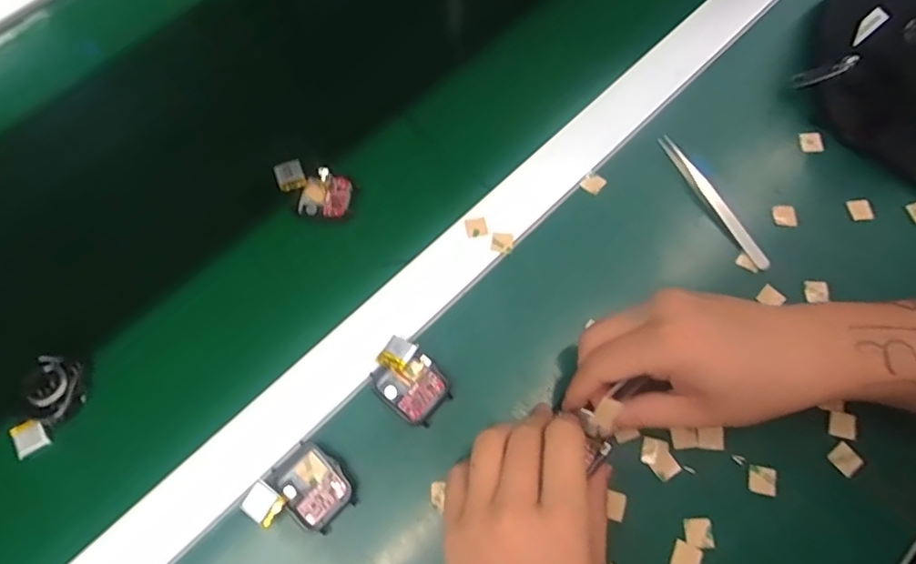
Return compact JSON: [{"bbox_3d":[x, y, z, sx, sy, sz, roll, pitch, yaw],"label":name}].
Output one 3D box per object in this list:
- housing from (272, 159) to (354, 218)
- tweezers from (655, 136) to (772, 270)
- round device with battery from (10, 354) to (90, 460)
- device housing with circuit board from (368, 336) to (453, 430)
[{"bbox_3d":[-0.106,-0.067,0.390,0.056,0.012,0.035,14,71,6],"label":"housing"},{"bbox_3d":[0.184,-0.059,0.387,0.013,0.011,0.116,-29,72,-9],"label":"tweezers"},{"bbox_3d":[-0.260,0.077,0.342,0.037,0.016,0.061,-1,70,1],"label":"round device with battery"},{"bbox_3d":[-0.030,0.062,0.337,0.049,0.013,0.038,42,76,14],"label":"device housing with circuit board"}]

